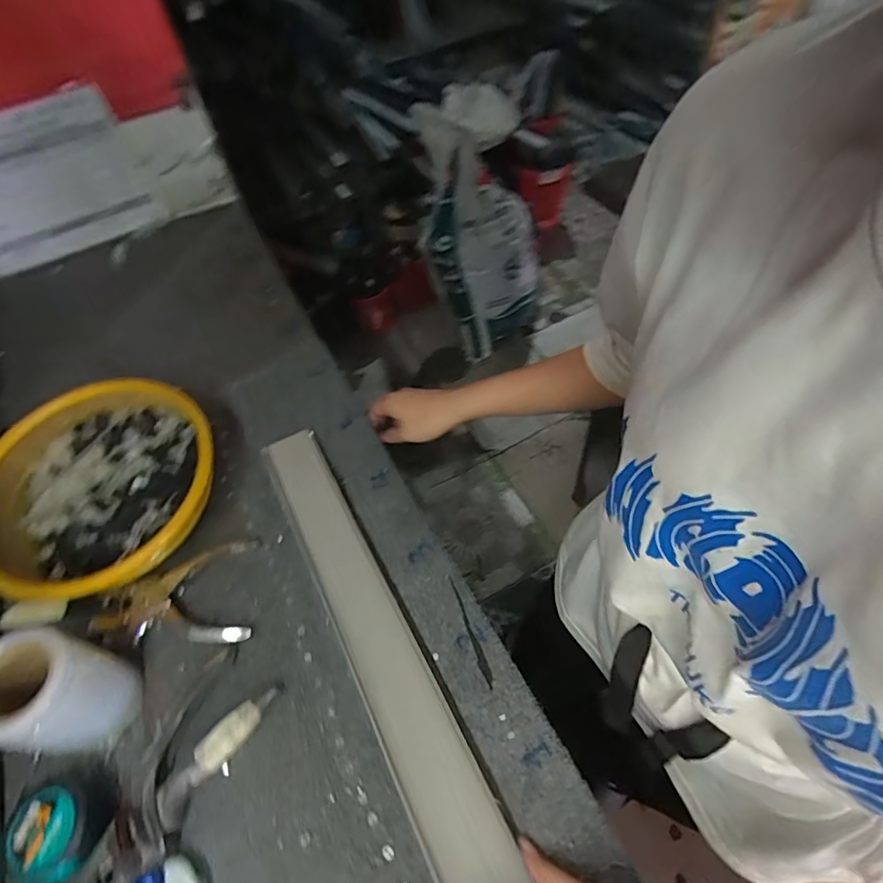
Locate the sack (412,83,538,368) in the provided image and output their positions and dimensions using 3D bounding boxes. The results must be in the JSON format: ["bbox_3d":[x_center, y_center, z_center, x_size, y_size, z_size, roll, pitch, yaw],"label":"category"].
[{"bbox_3d":[0.139,-0.675,1.657,0.368,0.813,0.178,-26,36,-14],"label":"sack"}]

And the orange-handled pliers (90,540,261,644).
[{"bbox_3d":[-0.268,0.158,0.499,0.164,0.018,0.099,-9,53,-2],"label":"orange-handled pliers"}]

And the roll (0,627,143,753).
[{"bbox_3d":[-0.309,0.204,0.407,0.072,0.105,0.080,11,55,13],"label":"roll"}]

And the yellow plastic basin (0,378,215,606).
[{"bbox_3d":[-0.352,0.053,0.532,0.223,0.095,0.231,-2,53,3],"label":"yellow plastic basin"}]

